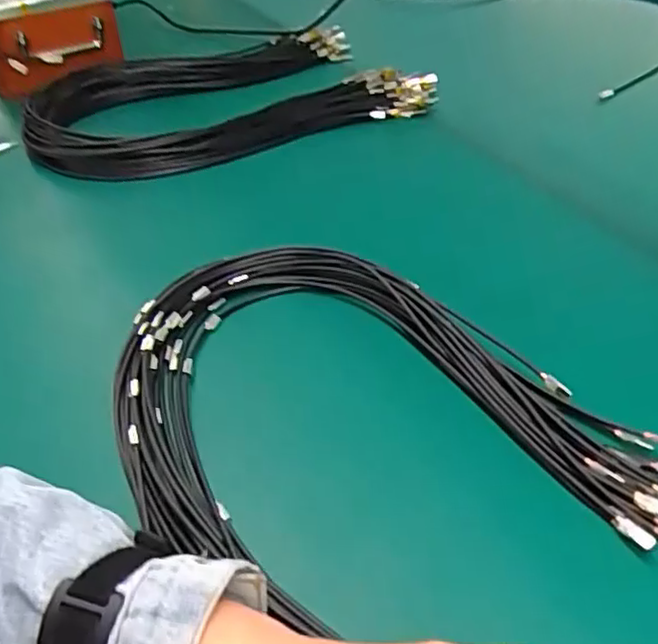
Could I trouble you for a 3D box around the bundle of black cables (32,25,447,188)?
[{"bbox_3d":[-0.129,-0.284,0.860,0.480,0.057,0.297,-19,43,-17],"label":"bundle of black cables"}]

